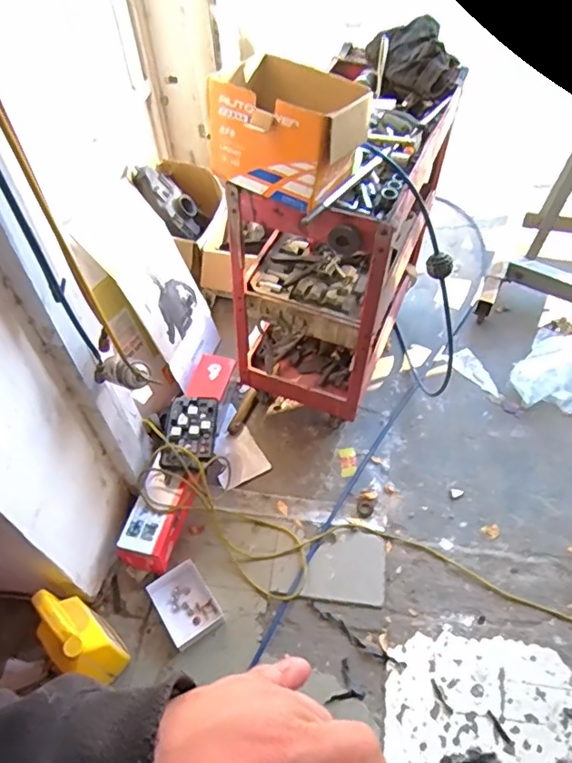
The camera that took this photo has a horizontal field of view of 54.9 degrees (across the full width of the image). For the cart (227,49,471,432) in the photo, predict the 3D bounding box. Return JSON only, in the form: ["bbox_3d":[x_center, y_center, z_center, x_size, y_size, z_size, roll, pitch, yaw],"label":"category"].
[{"bbox_3d":[0.190,-0.403,1.626,0.405,0.702,0.759,21,57,17],"label":"cart"}]

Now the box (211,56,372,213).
[{"bbox_3d":[0.004,-0.506,1.140,0.278,0.193,0.181,25,58,19],"label":"box"}]

